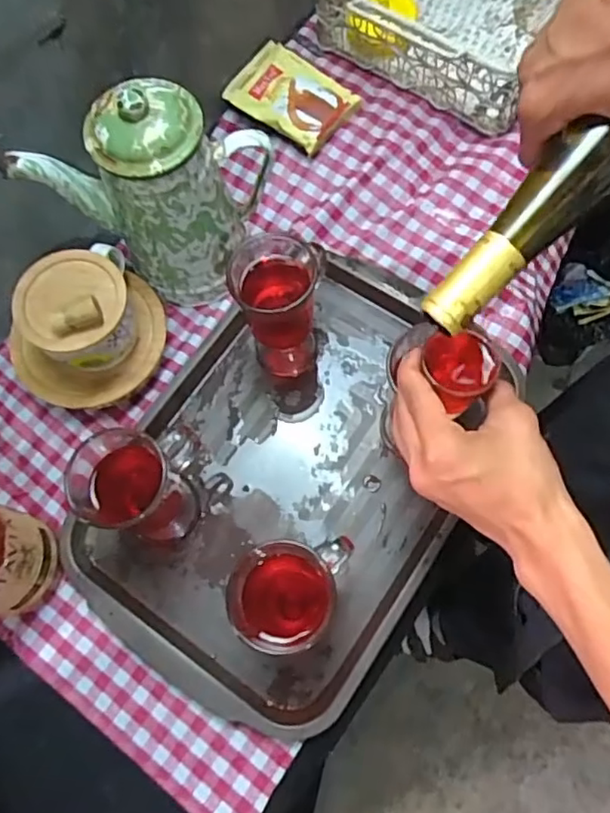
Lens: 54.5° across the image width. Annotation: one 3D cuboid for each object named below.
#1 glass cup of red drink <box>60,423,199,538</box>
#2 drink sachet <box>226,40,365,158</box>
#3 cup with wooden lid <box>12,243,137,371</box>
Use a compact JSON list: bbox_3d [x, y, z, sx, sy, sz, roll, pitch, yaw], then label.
[{"bbox_3d":[-0.145,0.067,0.522,0.080,0.125,0.084,-1,71,2],"label":"glass cup of red drink"},{"bbox_3d":[-0.017,-0.340,0.651,0.128,0.030,0.089,34,76,13],"label":"drink sachet"},{"bbox_3d":[-0.203,-0.084,0.544,0.096,0.089,0.094,-1,71,2],"label":"cup with wooden lid"}]

